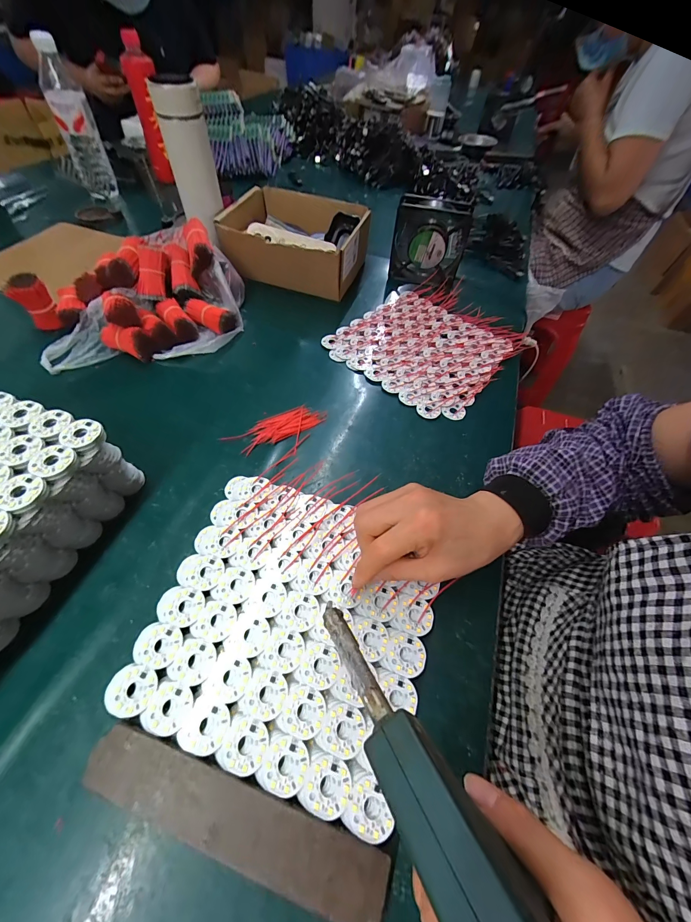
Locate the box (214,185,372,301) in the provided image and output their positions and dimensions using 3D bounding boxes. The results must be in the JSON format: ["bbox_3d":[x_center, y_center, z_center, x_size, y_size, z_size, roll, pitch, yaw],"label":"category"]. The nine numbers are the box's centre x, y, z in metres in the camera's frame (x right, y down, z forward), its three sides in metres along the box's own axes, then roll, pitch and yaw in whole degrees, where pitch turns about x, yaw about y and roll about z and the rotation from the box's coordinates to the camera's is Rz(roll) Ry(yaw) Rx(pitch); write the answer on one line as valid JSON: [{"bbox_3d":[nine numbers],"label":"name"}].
[{"bbox_3d":[-0.078,-0.386,0.593,0.210,0.102,0.184,20,56,10],"label":"box"}]

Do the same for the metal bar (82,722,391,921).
[{"bbox_3d":[-0.071,0.225,0.209,0.197,0.015,0.036,15,57,11],"label":"metal bar"}]

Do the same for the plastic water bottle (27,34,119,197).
[{"bbox_3d":[-0.523,-0.650,0.650,0.070,0.207,0.084,-24,60,-19],"label":"plastic water bottle"}]

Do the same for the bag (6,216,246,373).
[{"bbox_3d":[-0.308,-0.250,0.498,0.291,0.102,0.226,-11,56,-11],"label":"bag"}]

